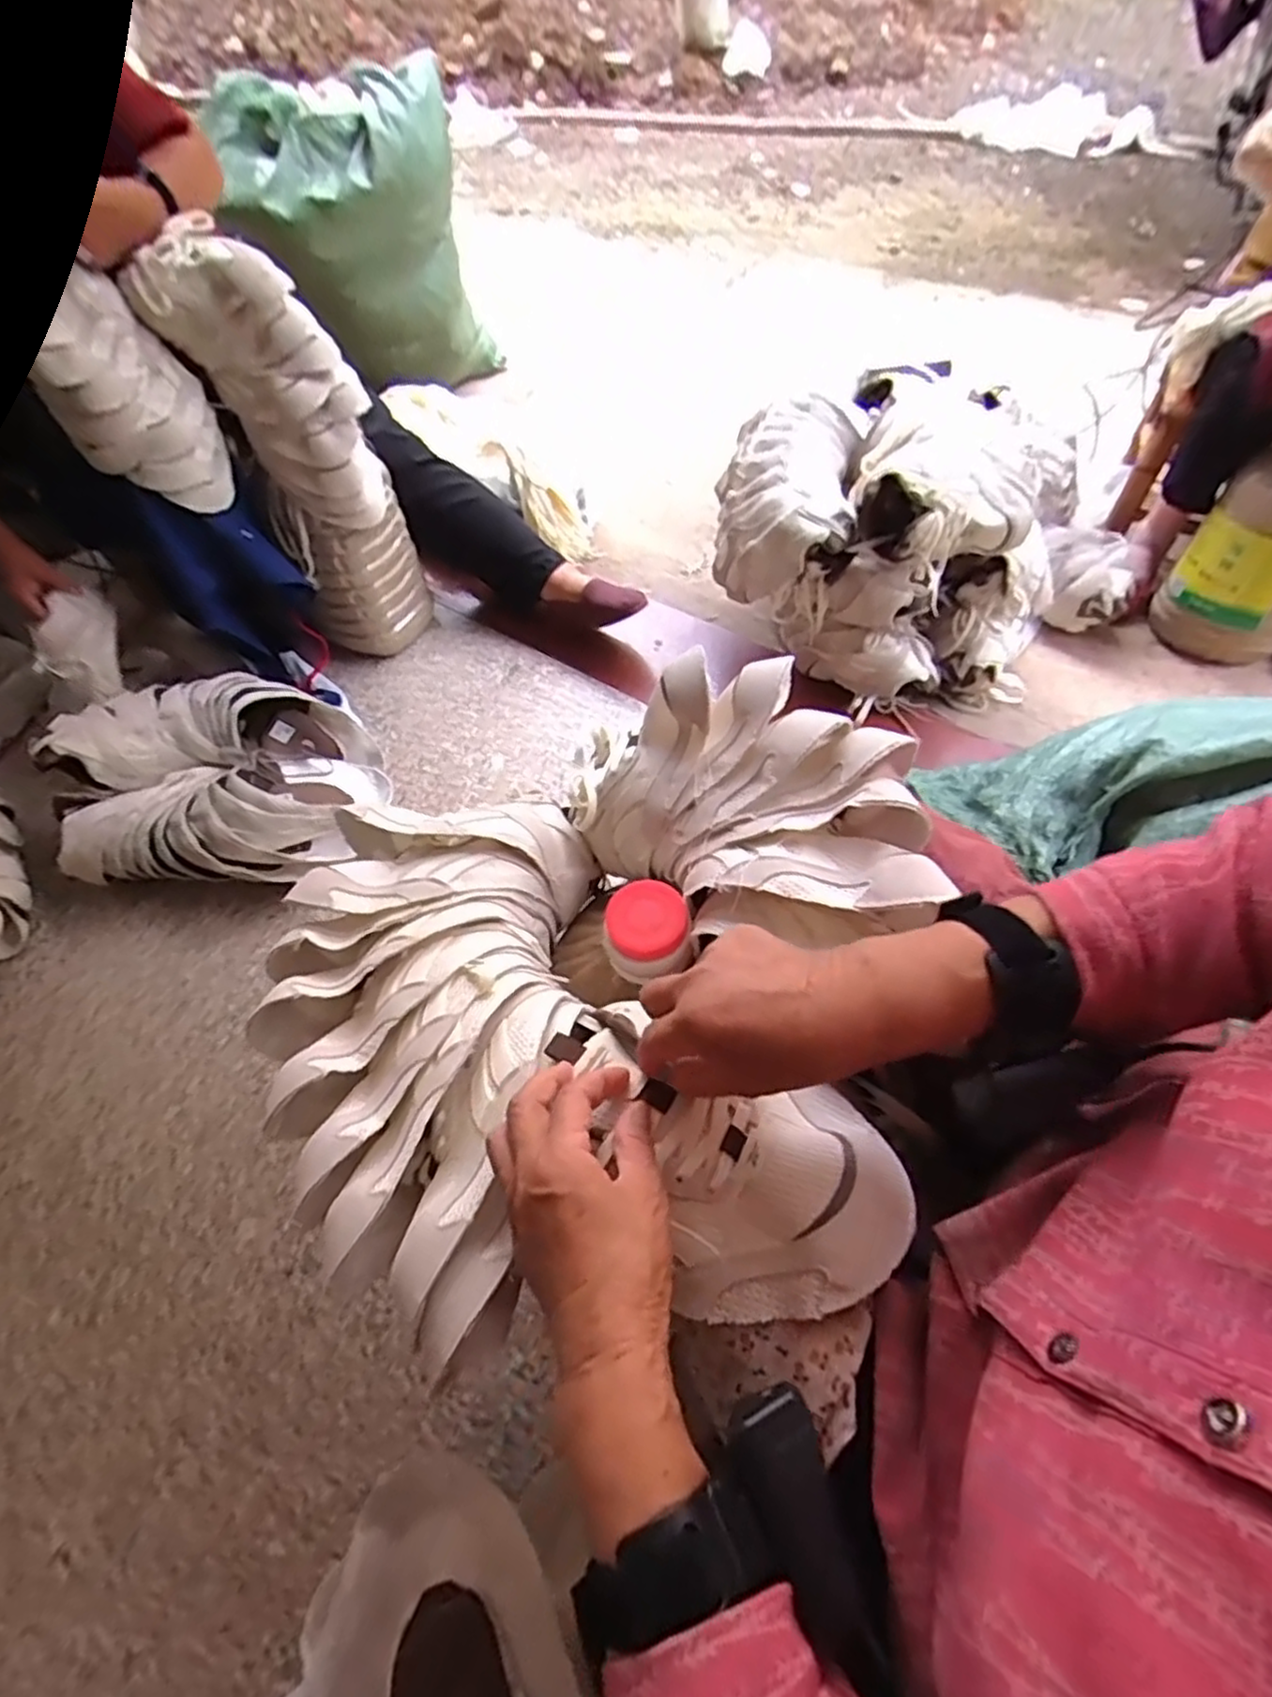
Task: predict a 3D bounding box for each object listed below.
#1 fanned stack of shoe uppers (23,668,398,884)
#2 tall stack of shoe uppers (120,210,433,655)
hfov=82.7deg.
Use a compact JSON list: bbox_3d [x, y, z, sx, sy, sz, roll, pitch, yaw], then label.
[{"bbox_3d":[-0.590,-0.102,1.043,0.378,0.183,0.297,0,57,6],"label":"fanned stack of shoe uppers"},{"bbox_3d":[-0.494,-0.569,1.118,0.213,0.586,0.175,20,62,18],"label":"tall stack of shoe uppers"}]

